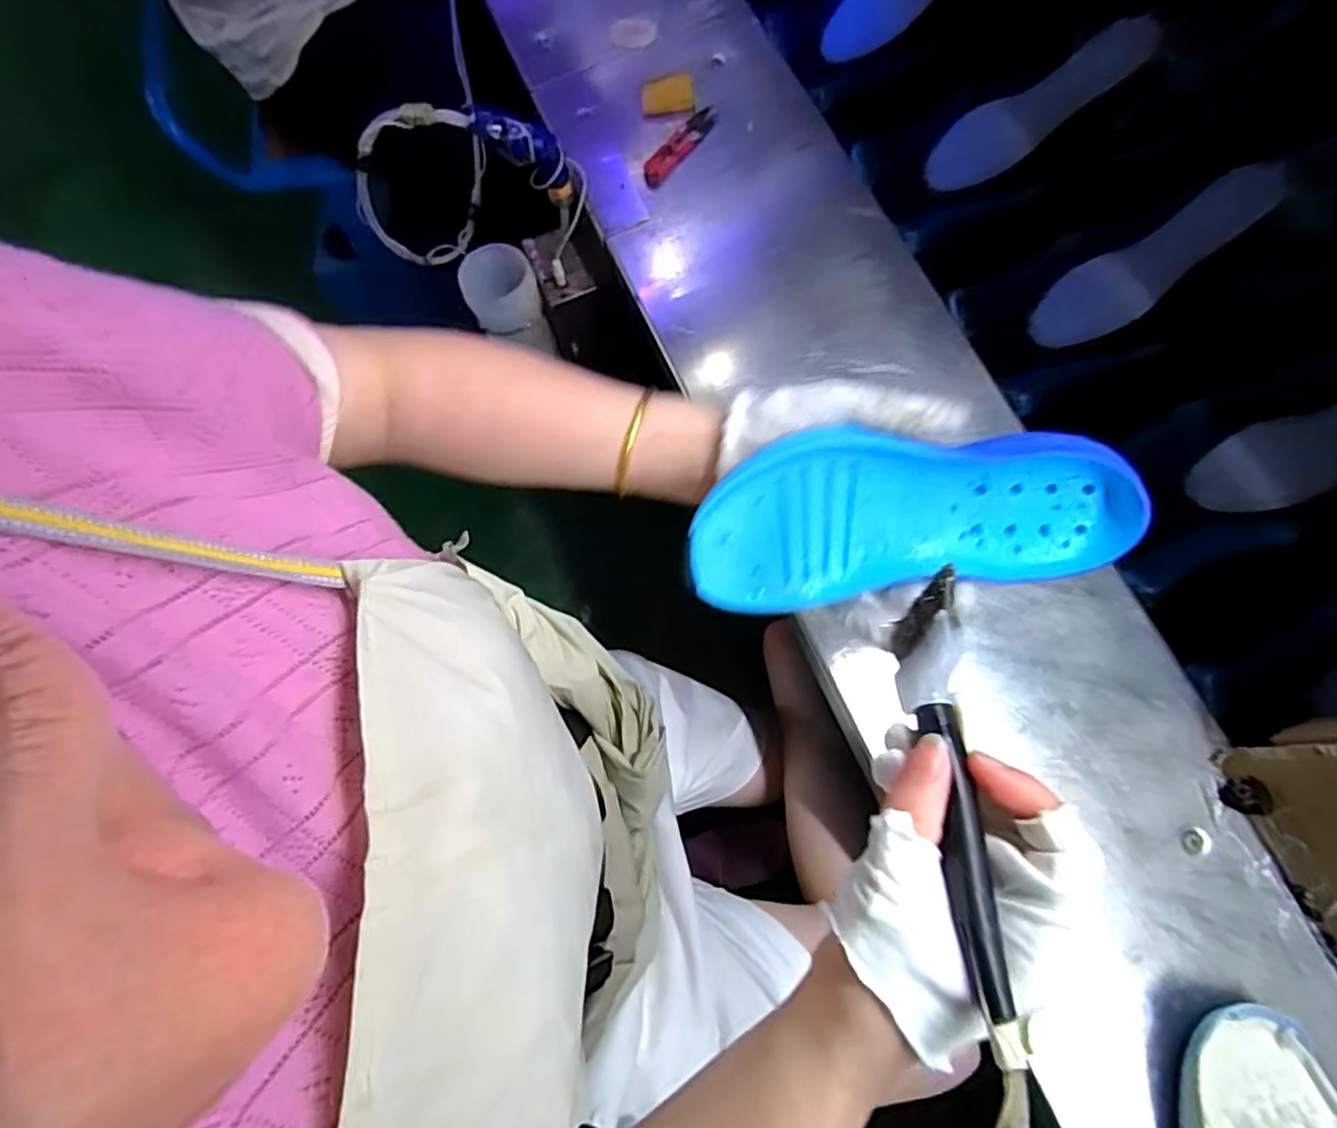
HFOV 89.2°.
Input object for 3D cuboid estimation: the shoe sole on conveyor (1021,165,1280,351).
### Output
[{"bbox_3d":[0.419,-0.262,0.591,0.200,0.015,0.067,-34,76,22],"label":"shoe sole on conveyor"}]

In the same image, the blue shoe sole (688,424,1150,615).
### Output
[{"bbox_3d":[0.125,-0.026,0.348,0.225,0.023,0.084,-8,108,-2],"label":"blue shoe sole"}]

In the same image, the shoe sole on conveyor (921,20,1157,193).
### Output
[{"bbox_3d":[0.345,-0.431,0.641,0.202,0.018,0.062,-27,74,25],"label":"shoe sole on conveyor"}]

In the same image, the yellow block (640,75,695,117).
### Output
[{"bbox_3d":[-0.001,-0.451,0.654,0.050,0.008,0.042,-5,75,-1],"label":"yellow block"}]

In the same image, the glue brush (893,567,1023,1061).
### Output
[{"bbox_3d":[0.103,0.080,0.243,0.018,0.028,0.159,1,59,0],"label":"glue brush"}]

